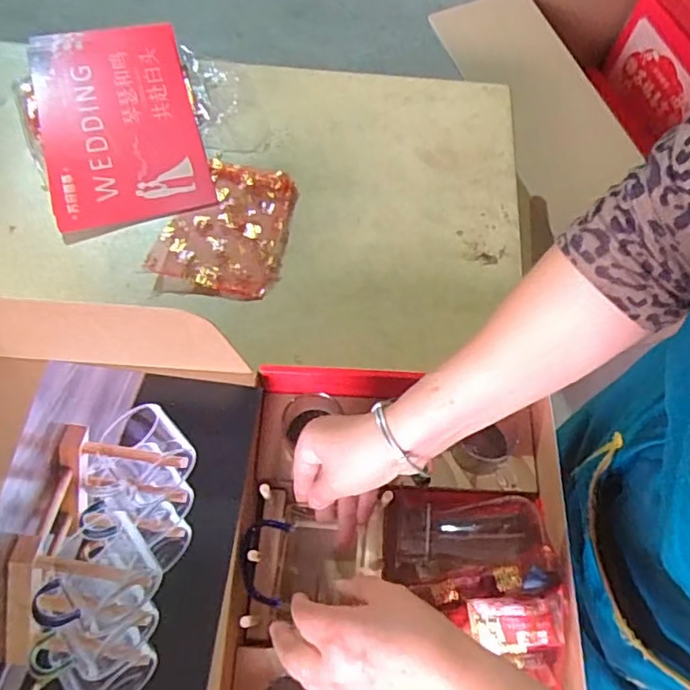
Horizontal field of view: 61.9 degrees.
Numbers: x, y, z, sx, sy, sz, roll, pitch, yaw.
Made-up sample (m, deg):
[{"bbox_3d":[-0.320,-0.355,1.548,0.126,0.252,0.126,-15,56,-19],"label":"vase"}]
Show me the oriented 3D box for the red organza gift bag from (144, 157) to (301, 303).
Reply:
[{"bbox_3d":[-0.152,-0.154,0.739,0.156,0.019,0.200,9,64,1],"label":"red organza gift bag"}]

